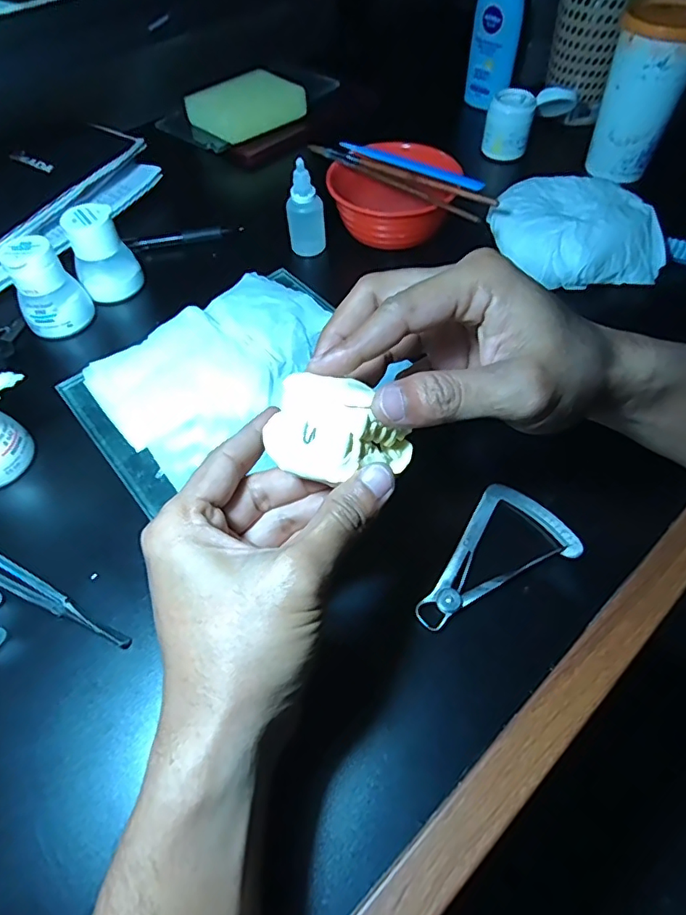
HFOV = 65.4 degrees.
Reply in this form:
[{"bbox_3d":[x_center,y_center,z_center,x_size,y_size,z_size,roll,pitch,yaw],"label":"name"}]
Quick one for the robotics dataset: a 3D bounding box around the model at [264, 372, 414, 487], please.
[{"bbox_3d":[0.000,-0.011,0.249,0.063,0.038,0.043,17,87,6],"label":"model"}]

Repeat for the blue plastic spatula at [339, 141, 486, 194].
[{"bbox_3d":[0.054,-0.245,0.448,0.137,0.008,0.012,31,62,20],"label":"blue plastic spatula"}]

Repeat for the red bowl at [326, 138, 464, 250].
[{"bbox_3d":[0.040,-0.225,0.460,0.109,0.048,0.089,13,60,7],"label":"red bowl"}]

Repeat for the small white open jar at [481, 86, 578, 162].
[{"bbox_3d":[0.185,-0.339,0.537,0.080,0.055,0.046,-21,58,-13],"label":"small white open jar"}]

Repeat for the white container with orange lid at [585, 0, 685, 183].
[{"bbox_3d":[0.268,-0.327,0.479,0.065,0.120,0.070,24,59,16],"label":"white container with orange lid"}]

